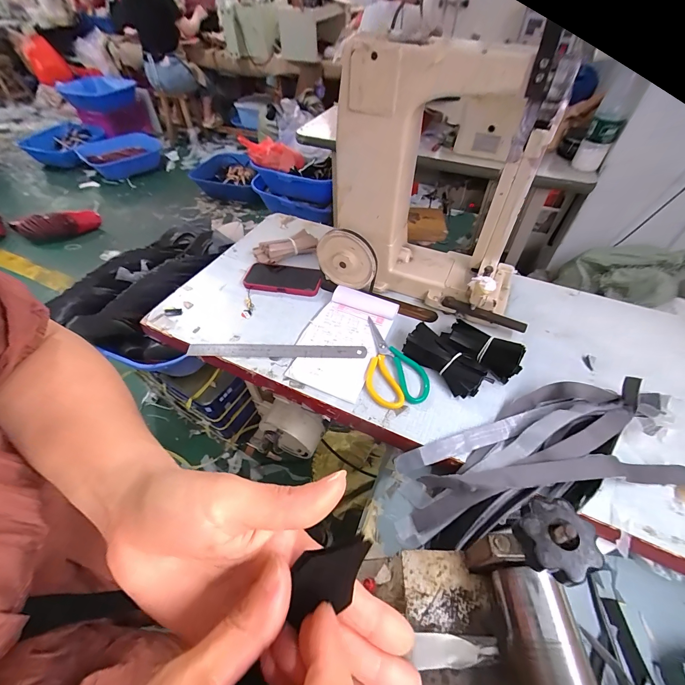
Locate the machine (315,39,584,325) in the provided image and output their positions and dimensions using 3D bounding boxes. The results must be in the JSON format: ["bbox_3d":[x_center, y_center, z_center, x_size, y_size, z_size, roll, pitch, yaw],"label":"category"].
[{"bbox_3d":[0.161,-0.248,0.561,0.379,0.380,0.178,12,51,10],"label":"machine"}]

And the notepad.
[{"bbox_3d":[0.001,-0.010,0.605,0.140,0.013,0.228,19,53,16],"label":"notepad"}]

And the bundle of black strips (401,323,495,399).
[{"bbox_3d":[0.171,0.033,0.551,0.059,0.040,0.143,-37,59,-26],"label":"bundle of black strips"}]

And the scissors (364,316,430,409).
[{"bbox_3d":[0.079,0.028,0.571,0.099,0.016,0.182,-11,51,-8],"label":"scissors"}]

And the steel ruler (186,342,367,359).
[{"bbox_3d":[-0.121,0.016,0.594,0.322,0.009,0.029,3,57,3],"label":"steel ruler"}]

